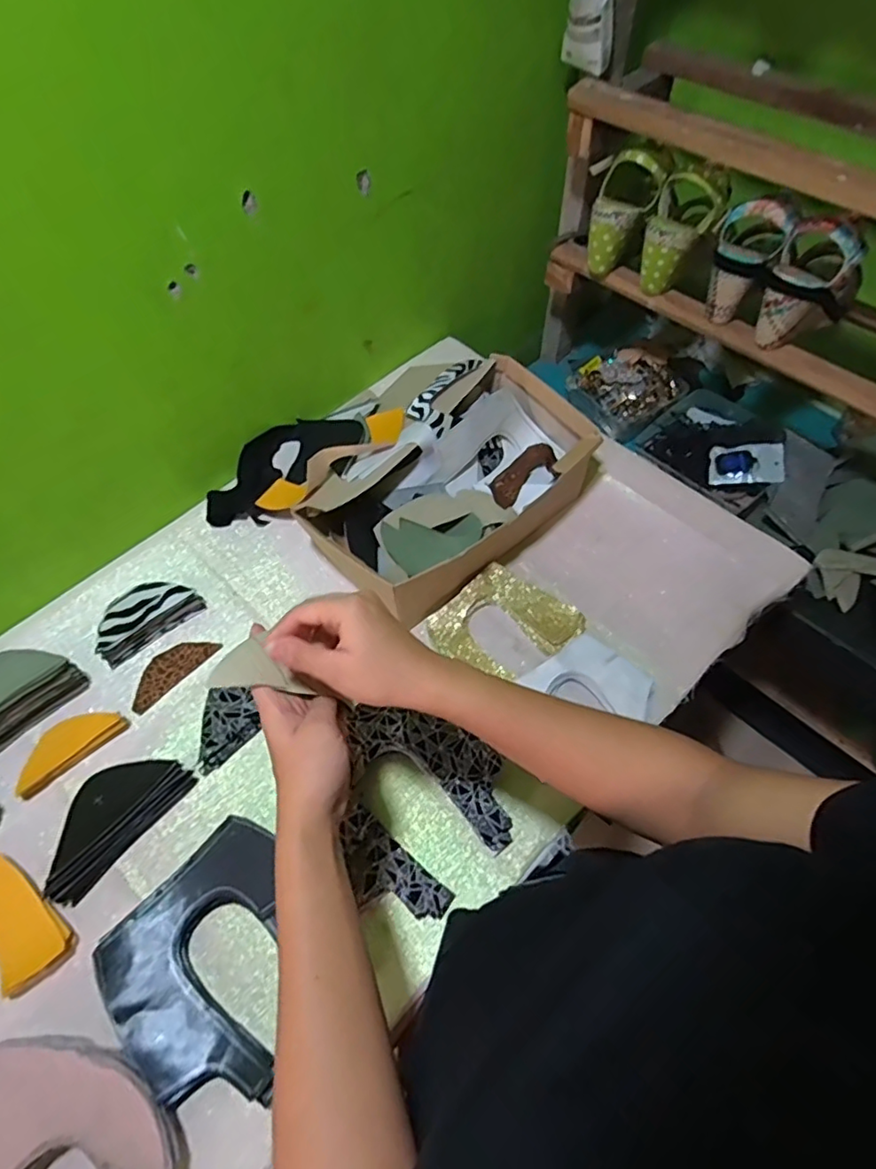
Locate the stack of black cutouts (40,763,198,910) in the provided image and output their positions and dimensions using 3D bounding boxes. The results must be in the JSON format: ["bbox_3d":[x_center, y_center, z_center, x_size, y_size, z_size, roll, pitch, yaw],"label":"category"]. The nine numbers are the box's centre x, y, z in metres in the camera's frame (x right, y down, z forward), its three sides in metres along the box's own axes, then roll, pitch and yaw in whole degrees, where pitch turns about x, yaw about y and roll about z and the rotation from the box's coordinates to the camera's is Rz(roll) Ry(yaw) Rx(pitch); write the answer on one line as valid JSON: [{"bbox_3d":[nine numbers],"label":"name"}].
[{"bbox_3d":[-0.312,0.221,0.563,0.070,0.032,0.142,31,63,18],"label":"stack of black cutouts"}]

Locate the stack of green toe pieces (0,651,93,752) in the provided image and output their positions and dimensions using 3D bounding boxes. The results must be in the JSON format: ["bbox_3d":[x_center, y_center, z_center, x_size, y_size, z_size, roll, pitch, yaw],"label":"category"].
[{"bbox_3d":[-0.439,0.111,0.607,0.122,0.068,0.051,-39,65,-22],"label":"stack of green toe pieces"}]

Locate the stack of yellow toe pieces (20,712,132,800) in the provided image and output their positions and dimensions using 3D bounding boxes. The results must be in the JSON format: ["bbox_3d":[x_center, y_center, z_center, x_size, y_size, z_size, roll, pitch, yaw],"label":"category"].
[{"bbox_3d":[-0.380,0.162,0.606,0.106,0.011,0.053,-39,65,-21],"label":"stack of yellow toe pieces"}]

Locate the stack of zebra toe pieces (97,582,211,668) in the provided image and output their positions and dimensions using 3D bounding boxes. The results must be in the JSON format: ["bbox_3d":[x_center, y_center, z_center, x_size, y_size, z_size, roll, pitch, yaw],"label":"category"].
[{"bbox_3d":[-0.333,0.034,0.673,0.116,0.042,0.052,-38,65,-21],"label":"stack of zebra toe pieces"}]

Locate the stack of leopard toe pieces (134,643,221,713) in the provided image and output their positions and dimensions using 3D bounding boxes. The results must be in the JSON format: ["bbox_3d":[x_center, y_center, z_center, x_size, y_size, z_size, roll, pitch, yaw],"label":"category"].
[{"bbox_3d":[-0.300,0.094,0.665,0.042,0.007,0.105,36,65,21],"label":"stack of leopard toe pieces"}]

